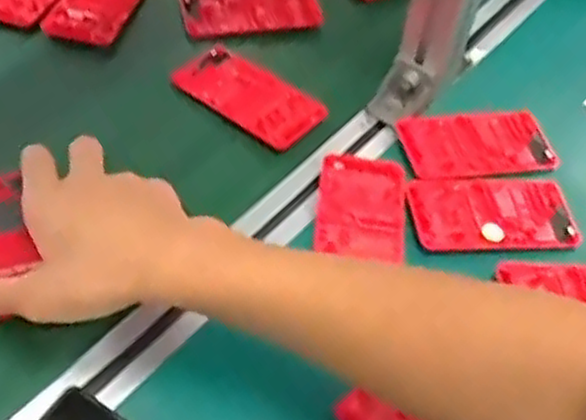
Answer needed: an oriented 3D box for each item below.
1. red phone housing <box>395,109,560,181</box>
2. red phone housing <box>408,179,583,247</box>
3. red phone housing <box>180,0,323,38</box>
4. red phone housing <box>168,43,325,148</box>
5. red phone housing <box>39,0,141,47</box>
[{"bbox_3d":[0.146,-0.052,0.601,0.117,0.006,0.065,-9,51,-14],"label":"red phone housing"},{"bbox_3d":[0.145,0.001,0.562,0.120,0.013,0.063,-2,50,-8],"label":"red phone housing"},{"bbox_3d":[-0.038,-0.183,0.692,0.121,0.010,0.065,-5,51,-11],"label":"red phone housing"},{"bbox_3d":[-0.036,-0.096,0.622,0.125,0.009,0.065,33,54,20],"label":"red phone housing"},{"bbox_3d":[-0.170,-0.185,0.677,0.066,0.011,0.119,13,50,5],"label":"red phone housing"}]

